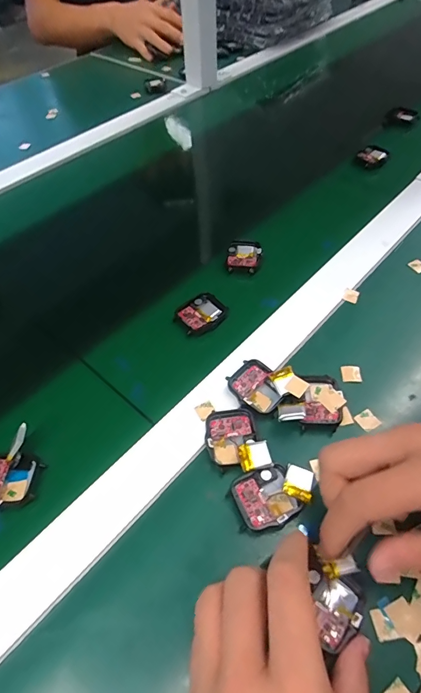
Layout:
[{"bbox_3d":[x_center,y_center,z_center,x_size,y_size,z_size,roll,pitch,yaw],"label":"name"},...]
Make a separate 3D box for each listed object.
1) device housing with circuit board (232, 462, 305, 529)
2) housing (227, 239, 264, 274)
[{"bbox_3d":[0.037,0.102,0.269,0.040,0.009,0.037,-17,54,-10],"label":"device housing with circuit board"},{"bbox_3d":[0.036,-0.097,0.425,0.035,0.008,0.046,7,53,7],"label":"housing"}]

